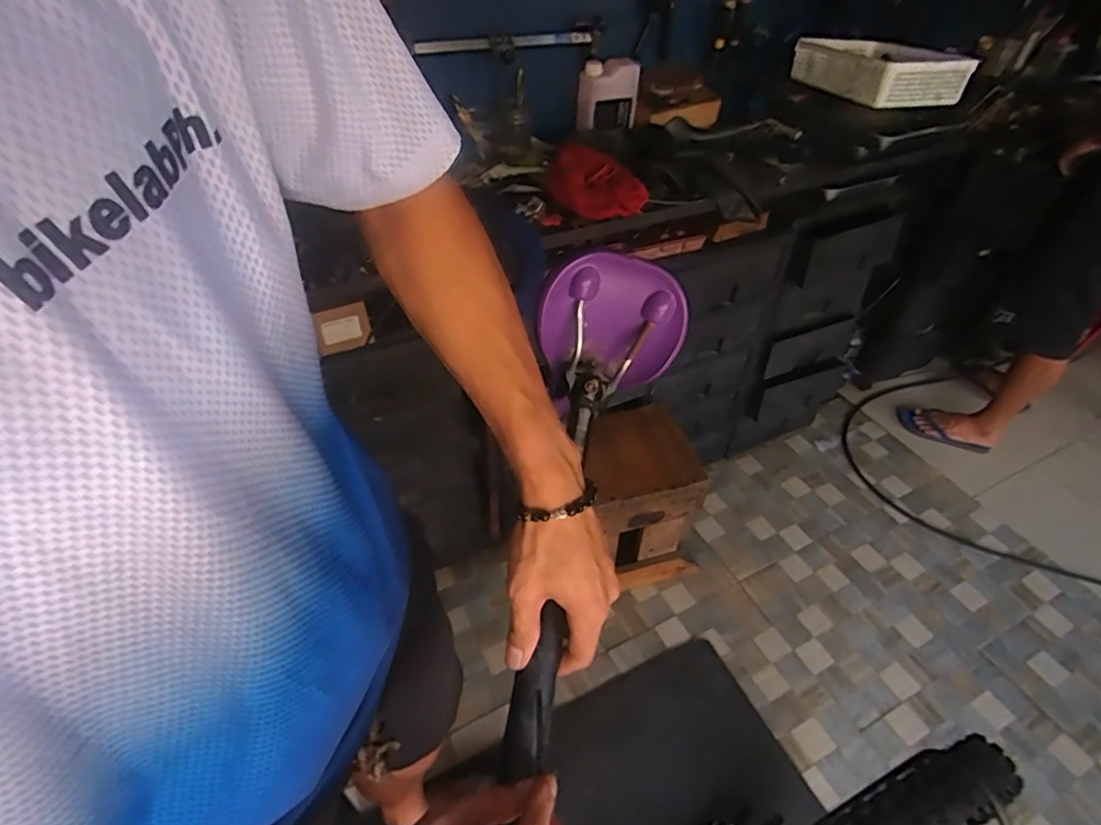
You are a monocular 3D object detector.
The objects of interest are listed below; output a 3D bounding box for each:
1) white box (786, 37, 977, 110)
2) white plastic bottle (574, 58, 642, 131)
[{"bbox_3d":[0.756,-0.790,1.320,0.232,0.088,0.330,-13,46,-14],"label":"white box"},{"bbox_3d":[0.126,-0.702,1.272,0.137,0.135,0.078,4,42,5],"label":"white plastic bottle"}]

